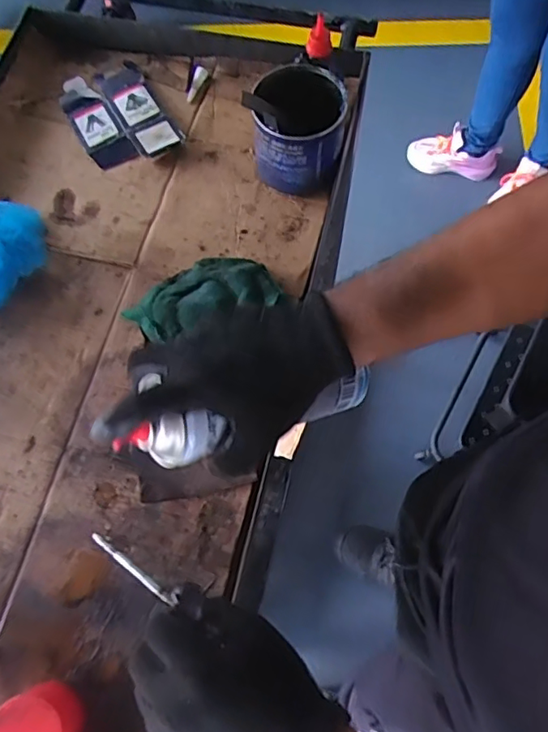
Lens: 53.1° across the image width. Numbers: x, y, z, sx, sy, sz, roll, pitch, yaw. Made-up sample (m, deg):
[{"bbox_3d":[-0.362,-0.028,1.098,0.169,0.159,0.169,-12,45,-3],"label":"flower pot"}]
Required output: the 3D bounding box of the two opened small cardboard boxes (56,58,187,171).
[{"bbox_3d":[-0.198,-0.318,0.687,0.111,0.014,0.173,-29,73,-8],"label":"two opened small cardboard boxes"}]

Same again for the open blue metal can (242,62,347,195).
[{"bbox_3d":[0.026,-0.263,0.617,0.106,0.104,0.104,11,72,5],"label":"open blue metal can"}]

